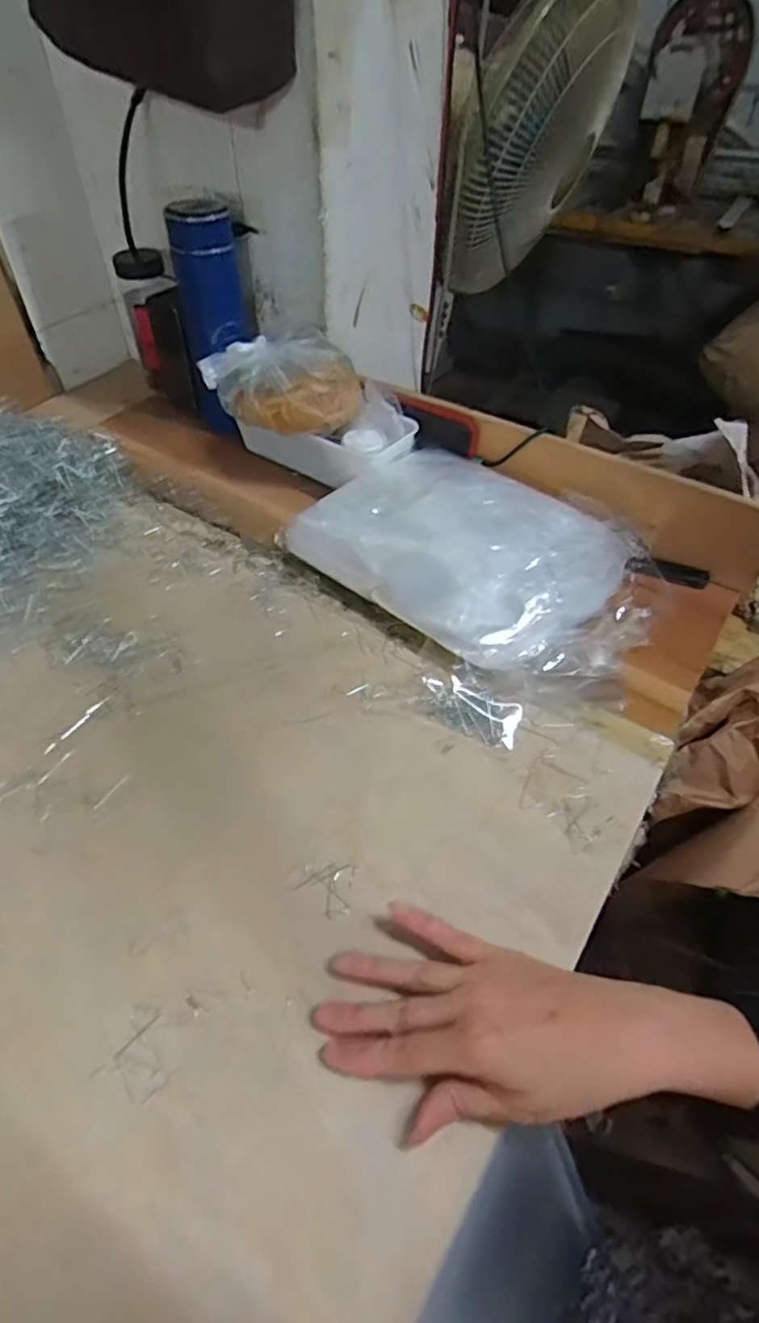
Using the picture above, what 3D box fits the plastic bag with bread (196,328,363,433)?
[{"bbox_3d":[-0.096,-0.279,0.652,0.150,0.071,0.075,-3,49,-4],"label":"plastic bag with bread"}]

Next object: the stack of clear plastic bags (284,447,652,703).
[{"bbox_3d":[0.091,-0.094,0.593,0.312,0.069,0.199,31,54,22],"label":"stack of clear plastic bags"}]

